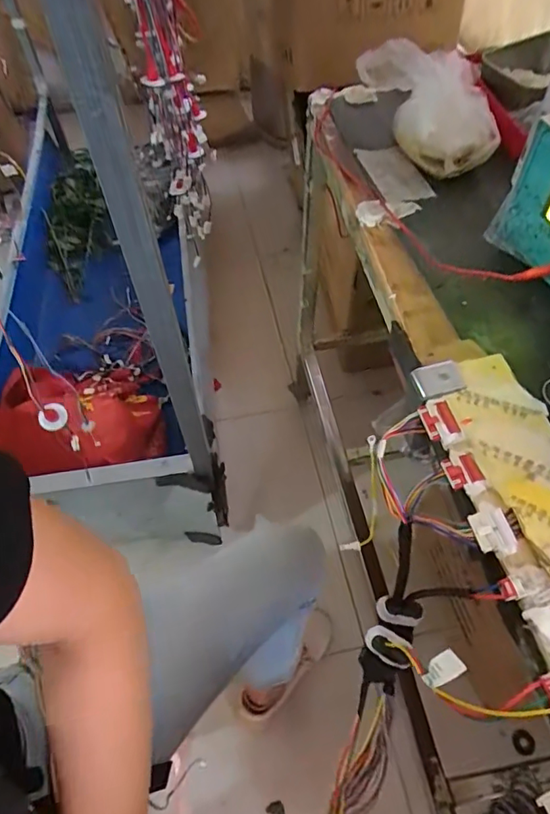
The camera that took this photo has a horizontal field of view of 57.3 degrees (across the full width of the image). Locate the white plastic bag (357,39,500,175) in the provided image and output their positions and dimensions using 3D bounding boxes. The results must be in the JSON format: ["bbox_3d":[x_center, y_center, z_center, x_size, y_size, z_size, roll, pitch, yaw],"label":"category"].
[{"bbox_3d":[0.194,-0.379,0.630,0.124,0.075,0.222,-8,57,-3],"label":"white plastic bag"}]

